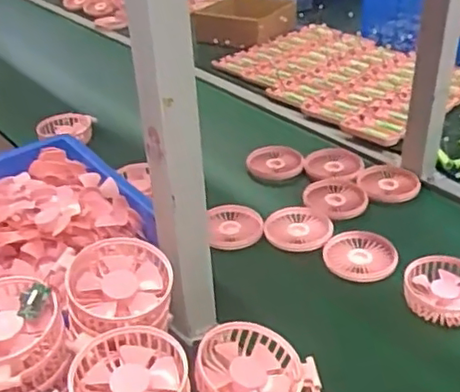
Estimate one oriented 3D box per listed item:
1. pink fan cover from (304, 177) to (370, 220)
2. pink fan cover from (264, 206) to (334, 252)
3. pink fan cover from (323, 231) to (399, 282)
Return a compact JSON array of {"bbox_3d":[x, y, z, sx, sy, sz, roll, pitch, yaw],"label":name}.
[{"bbox_3d":[0.149,0.005,0.874,0.085,0.015,0.095,0,34,5],"label":"pink fan cover"},{"bbox_3d":[0.090,0.039,0.819,0.085,0.012,0.090,-1,34,3],"label":"pink fan cover"},{"bbox_3d":[0.161,0.074,0.765,0.086,0.014,0.079,5,35,12],"label":"pink fan cover"}]

